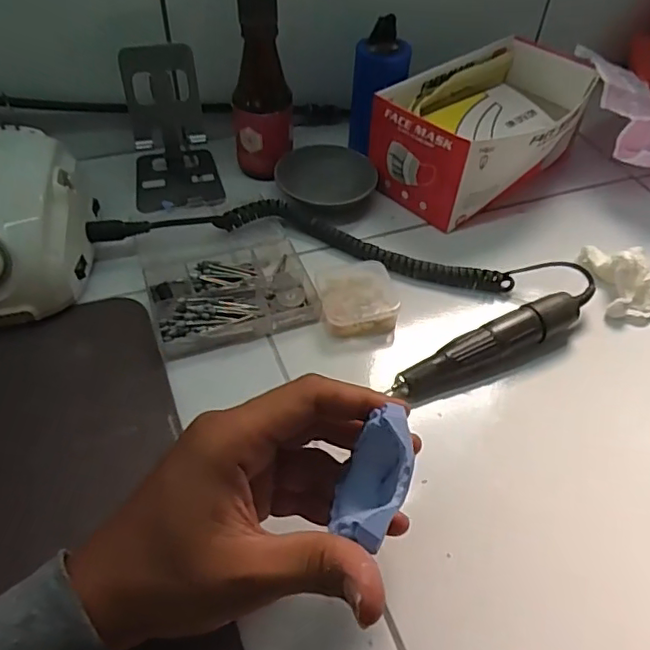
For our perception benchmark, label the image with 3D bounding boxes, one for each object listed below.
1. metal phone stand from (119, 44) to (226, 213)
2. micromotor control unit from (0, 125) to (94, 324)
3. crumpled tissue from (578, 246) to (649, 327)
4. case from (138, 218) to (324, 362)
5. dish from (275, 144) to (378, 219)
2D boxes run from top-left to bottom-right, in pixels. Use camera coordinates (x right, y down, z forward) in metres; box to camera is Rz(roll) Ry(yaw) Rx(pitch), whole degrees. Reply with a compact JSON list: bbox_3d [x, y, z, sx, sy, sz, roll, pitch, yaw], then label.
[{"bbox_3d":[-0.135,-0.170,0.490,0.065,0.110,0.082,-8,49,-9],"label":"metal phone stand"},{"bbox_3d":[-0.231,-0.071,0.417,0.103,0.082,0.138,-3,49,-5],"label":"micromotor control unit"},{"bbox_3d":[0.243,-0.027,0.437,0.048,0.036,0.109,-31,57,-27],"label":"crumpled tissue"},{"bbox_3d":[-0.075,-0.035,0.437,0.118,0.016,0.114,-15,51,-16],"label":"case"},{"bbox_3d":[-0.001,-0.131,0.515,0.086,0.025,0.072,-29,56,-25],"label":"dish"}]

